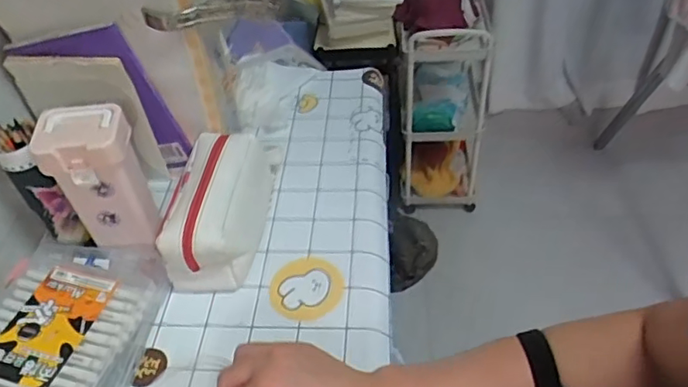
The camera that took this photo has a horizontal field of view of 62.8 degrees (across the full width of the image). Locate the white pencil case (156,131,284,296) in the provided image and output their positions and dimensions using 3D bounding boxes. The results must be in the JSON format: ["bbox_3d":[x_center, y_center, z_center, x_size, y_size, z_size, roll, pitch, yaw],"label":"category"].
[{"bbox_3d":[-0.138,0.008,0.646,0.092,0.088,0.196,1,44,4],"label":"white pencil case"}]

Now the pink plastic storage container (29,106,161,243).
[{"bbox_3d":[-0.255,-0.009,0.598,0.088,0.155,0.072,-20,47,-15],"label":"pink plastic storage container"}]

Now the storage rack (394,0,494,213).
[{"bbox_3d":[0.274,-0.285,1.605,0.243,0.576,0.380,2,45,6],"label":"storage rack"}]

